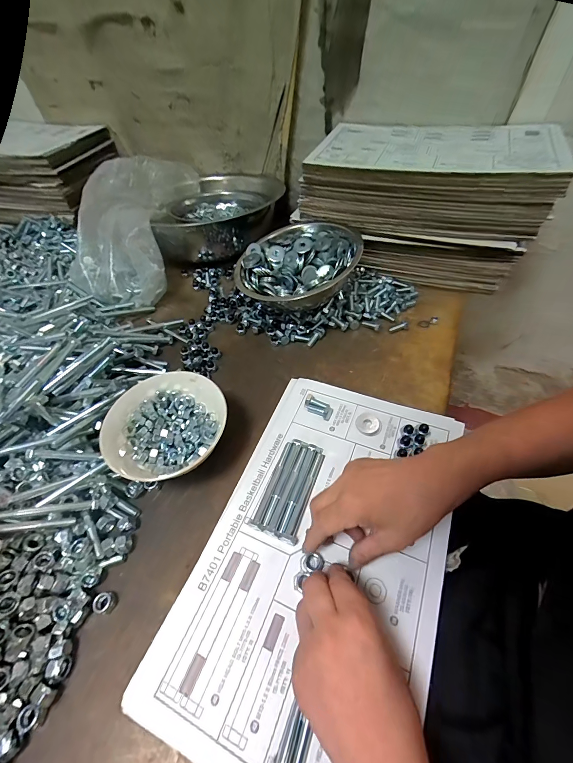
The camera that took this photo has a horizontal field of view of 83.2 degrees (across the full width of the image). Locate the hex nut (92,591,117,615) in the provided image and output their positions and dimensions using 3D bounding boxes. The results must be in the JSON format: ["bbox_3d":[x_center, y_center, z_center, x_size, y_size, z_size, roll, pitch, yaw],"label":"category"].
[{"bbox_3d":[-0.180,0.218,0.318,0.021,0.012,0.017,6,51,11],"label":"hex nut"}]

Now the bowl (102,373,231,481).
[{"bbox_3d":[-0.145,0.064,0.407,0.135,0.068,0.142,31,60,27],"label":"bowl"}]

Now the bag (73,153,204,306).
[{"bbox_3d":[-0.305,-0.348,0.677,0.221,0.127,0.407,3,63,8],"label":"bag"}]

